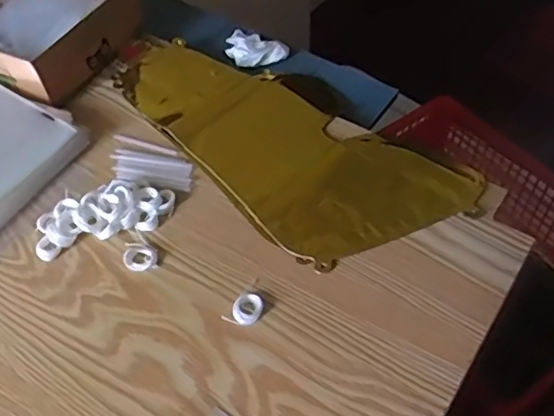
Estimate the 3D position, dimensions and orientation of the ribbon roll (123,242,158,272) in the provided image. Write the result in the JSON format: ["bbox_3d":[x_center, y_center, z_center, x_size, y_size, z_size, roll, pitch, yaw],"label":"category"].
[{"bbox_3d":[-0.126,0.043,0.542,0.030,0.008,0.034,-4,52,-1],"label":"ribbon roll"}]

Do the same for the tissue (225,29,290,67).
[{"bbox_3d":[-0.033,-0.202,0.734,0.084,0.023,0.058,26,57,21],"label":"tissue"}]

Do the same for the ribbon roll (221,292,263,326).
[{"bbox_3d":[-0.027,0.088,0.507,0.026,0.007,0.034,27,58,21],"label":"ribbon roll"}]

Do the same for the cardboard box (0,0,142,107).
[{"bbox_3d":[-0.268,-0.215,0.697,0.147,0.064,0.192,21,56,18],"label":"cardboard box"}]

